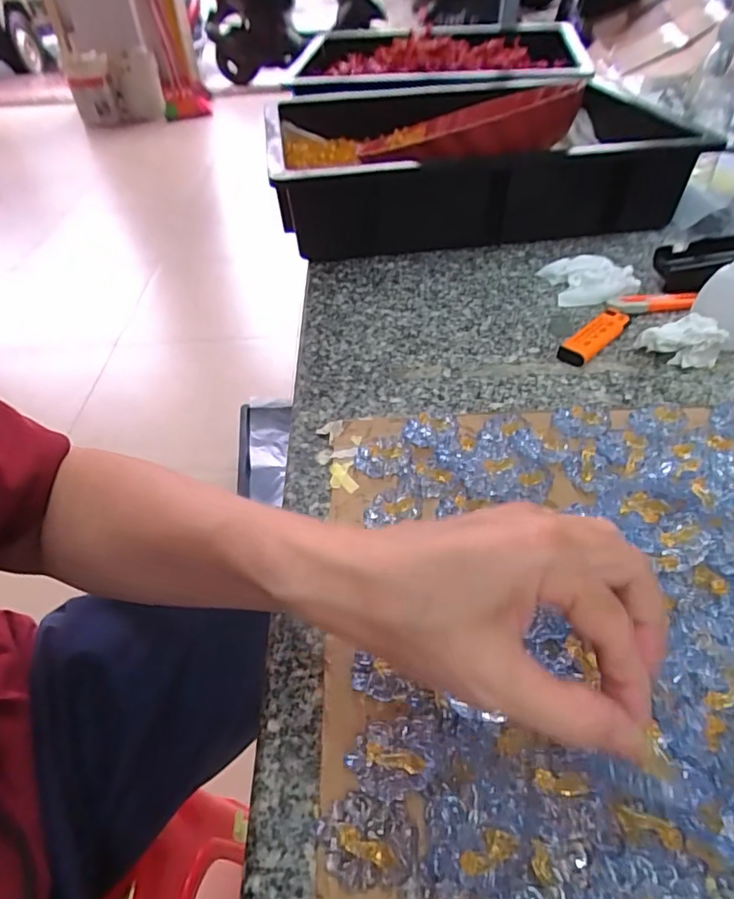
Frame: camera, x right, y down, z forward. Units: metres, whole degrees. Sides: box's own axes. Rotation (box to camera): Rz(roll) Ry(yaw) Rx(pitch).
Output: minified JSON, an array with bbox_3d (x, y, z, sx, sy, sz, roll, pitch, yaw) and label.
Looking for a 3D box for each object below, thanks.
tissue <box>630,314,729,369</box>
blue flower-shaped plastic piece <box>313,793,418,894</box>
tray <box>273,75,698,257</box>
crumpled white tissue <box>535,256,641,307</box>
[{"bbox_3d":[0.245,-0.085,0.428,0.049,0.031,0.035,-7,44,-4],"label":"tissue"},{"bbox_3d":[-0.001,0.147,0.207,0.038,0.015,0.029,8,45,11],"label":"blue flower-shaped plastic piece"},{"bbox_3d":[0.111,-0.335,0.638,0.423,0.120,0.323,-7,44,-4],"label":"tray"},{"bbox_3d":[0.206,-0.157,0.510,0.087,0.021,0.061,11,46,14],"label":"crumpled white tissue"}]

